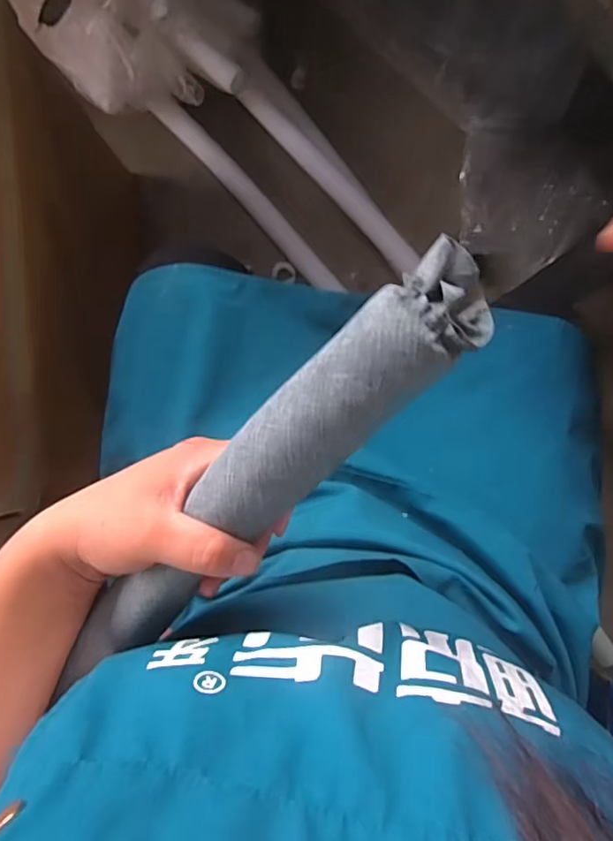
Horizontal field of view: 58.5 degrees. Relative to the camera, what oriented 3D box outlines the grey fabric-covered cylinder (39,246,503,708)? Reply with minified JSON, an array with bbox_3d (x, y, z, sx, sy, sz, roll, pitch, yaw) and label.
[{"bbox_3d":[-0.036,0.044,0.267,0.041,0.033,0.306,44,116,2],"label":"grey fabric-covered cylinder"}]

